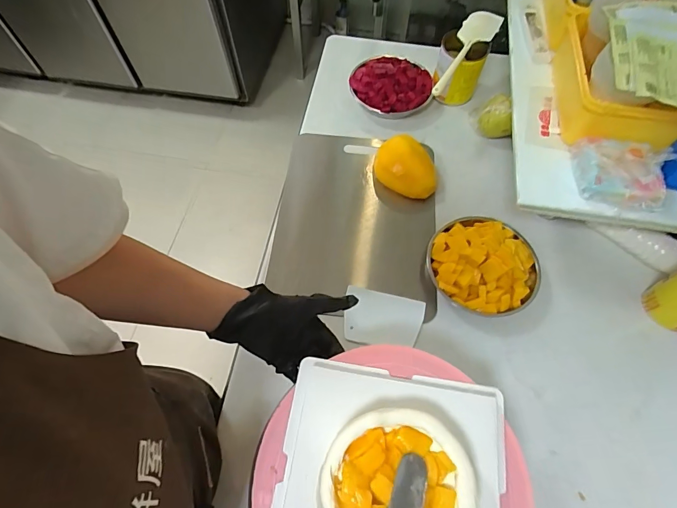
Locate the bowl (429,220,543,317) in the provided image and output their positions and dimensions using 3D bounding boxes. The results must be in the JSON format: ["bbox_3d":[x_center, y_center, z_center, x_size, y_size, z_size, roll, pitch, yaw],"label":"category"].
[{"bbox_3d":[0.249,0.017,0.659,0.176,0.070,0.180,0,64,0],"label":"bowl"}]

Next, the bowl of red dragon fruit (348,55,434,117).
[{"bbox_3d":[0.116,-0.375,0.863,0.180,0.055,0.159,3,64,1],"label":"bowl of red dragon fruit"}]

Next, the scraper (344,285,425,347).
[{"bbox_3d":[0.074,0.107,0.640,0.125,0.010,0.092,10,64,5],"label":"scraper"}]

